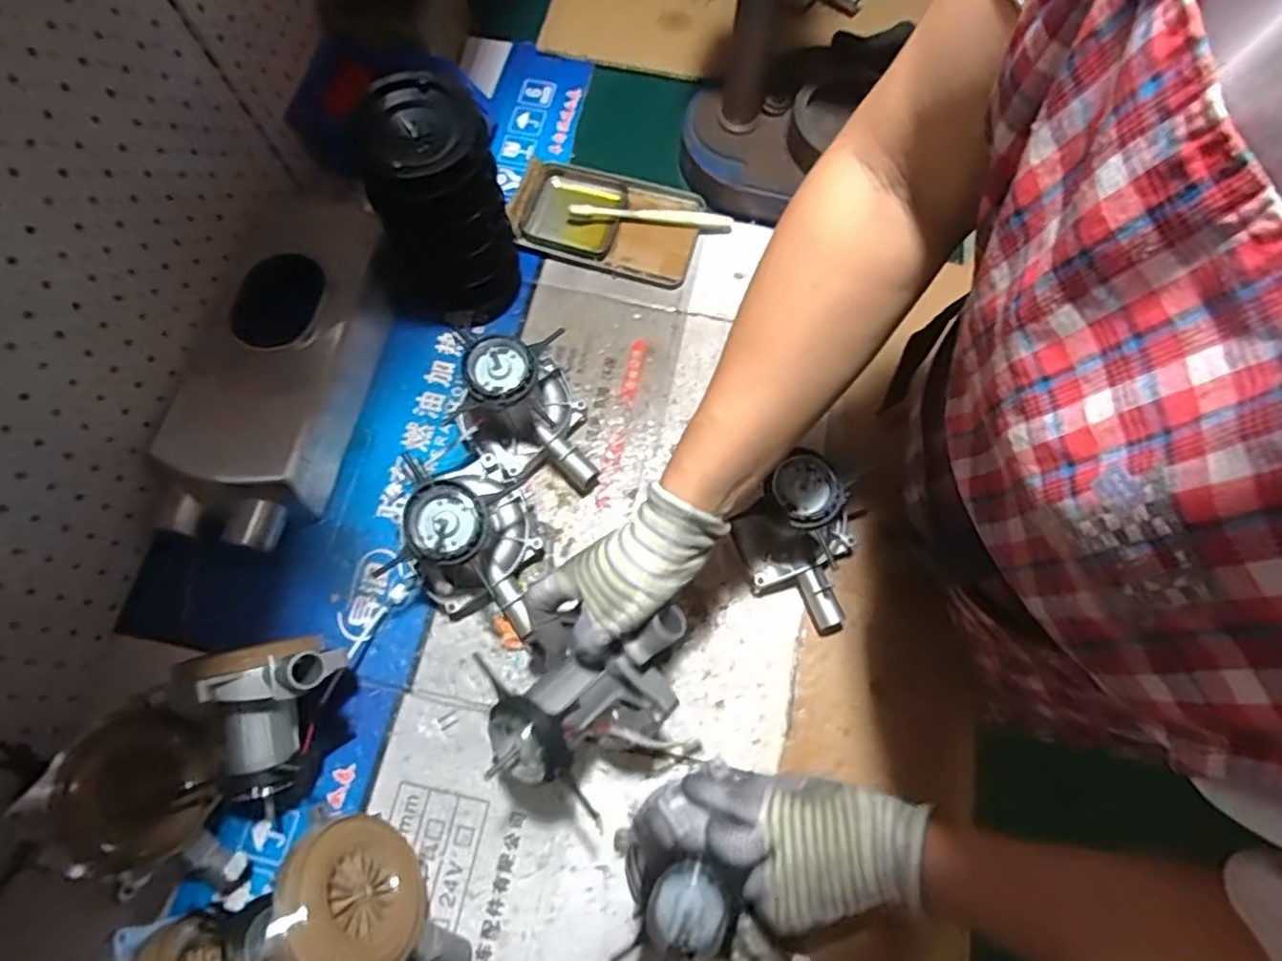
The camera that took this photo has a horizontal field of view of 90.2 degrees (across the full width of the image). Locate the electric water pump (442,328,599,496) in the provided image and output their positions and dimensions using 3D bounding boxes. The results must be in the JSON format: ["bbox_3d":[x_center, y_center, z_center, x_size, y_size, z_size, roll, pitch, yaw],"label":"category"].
[{"bbox_3d":[-0.106,-0.063,0.568,0.110,0.098,0.156,-27,74,-8],"label":"electric water pump"}]

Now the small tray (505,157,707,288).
[{"bbox_3d":[-0.035,-0.287,0.685,0.196,0.022,0.123,19,72,8],"label":"small tray"}]

